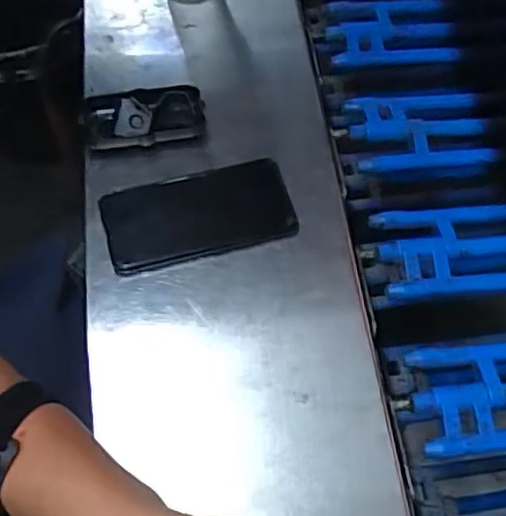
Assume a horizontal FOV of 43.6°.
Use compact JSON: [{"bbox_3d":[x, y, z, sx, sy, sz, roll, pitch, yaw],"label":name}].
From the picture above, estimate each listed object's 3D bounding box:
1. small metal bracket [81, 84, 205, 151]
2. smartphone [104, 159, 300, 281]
[{"bbox_3d":[-0.099,-0.127,0.578,0.106,0.031,0.055,-10,64,-8],"label":"small metal bracket"},{"bbox_3d":[-0.046,-0.039,0.548,0.158,0.009,0.083,-14,64,-10],"label":"smartphone"}]

